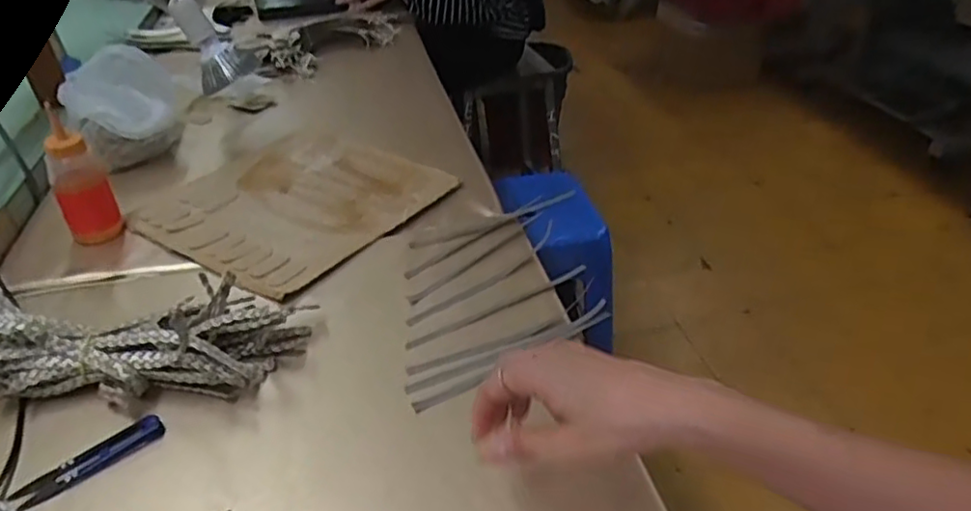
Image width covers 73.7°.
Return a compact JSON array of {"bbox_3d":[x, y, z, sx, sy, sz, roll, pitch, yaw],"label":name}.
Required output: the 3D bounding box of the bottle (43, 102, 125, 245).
[{"bbox_3d":[-0.431,-0.076,0.690,0.042,0.125,0.045,10,38,15],"label":"bottle"}]

